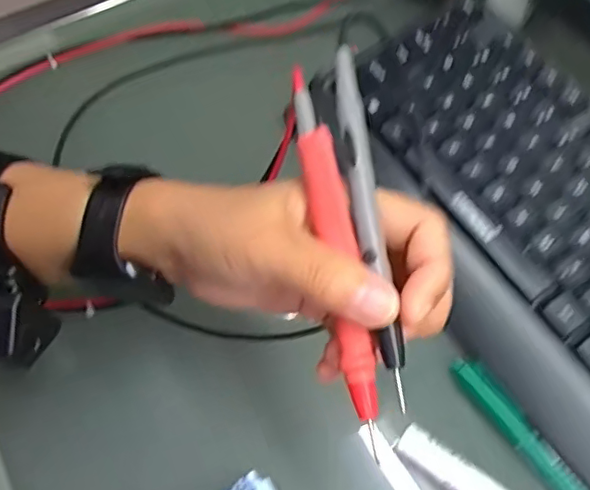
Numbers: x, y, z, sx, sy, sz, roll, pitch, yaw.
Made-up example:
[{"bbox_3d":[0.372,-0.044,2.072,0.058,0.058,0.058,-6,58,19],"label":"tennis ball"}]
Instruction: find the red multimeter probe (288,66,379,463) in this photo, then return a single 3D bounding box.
[{"bbox_3d":[0.017,0.003,0.217,0.016,0.009,0.144,-10,81,-6],"label":"red multimeter probe"}]

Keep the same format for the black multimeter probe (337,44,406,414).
[{"bbox_3d":[0.028,-0.011,0.218,0.012,0.009,0.138,-7,77,-4],"label":"black multimeter probe"}]

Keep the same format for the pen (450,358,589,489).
[{"bbox_3d":[0.128,0.111,0.281,0.014,0.009,0.133,-32,67,-16],"label":"pen"}]

